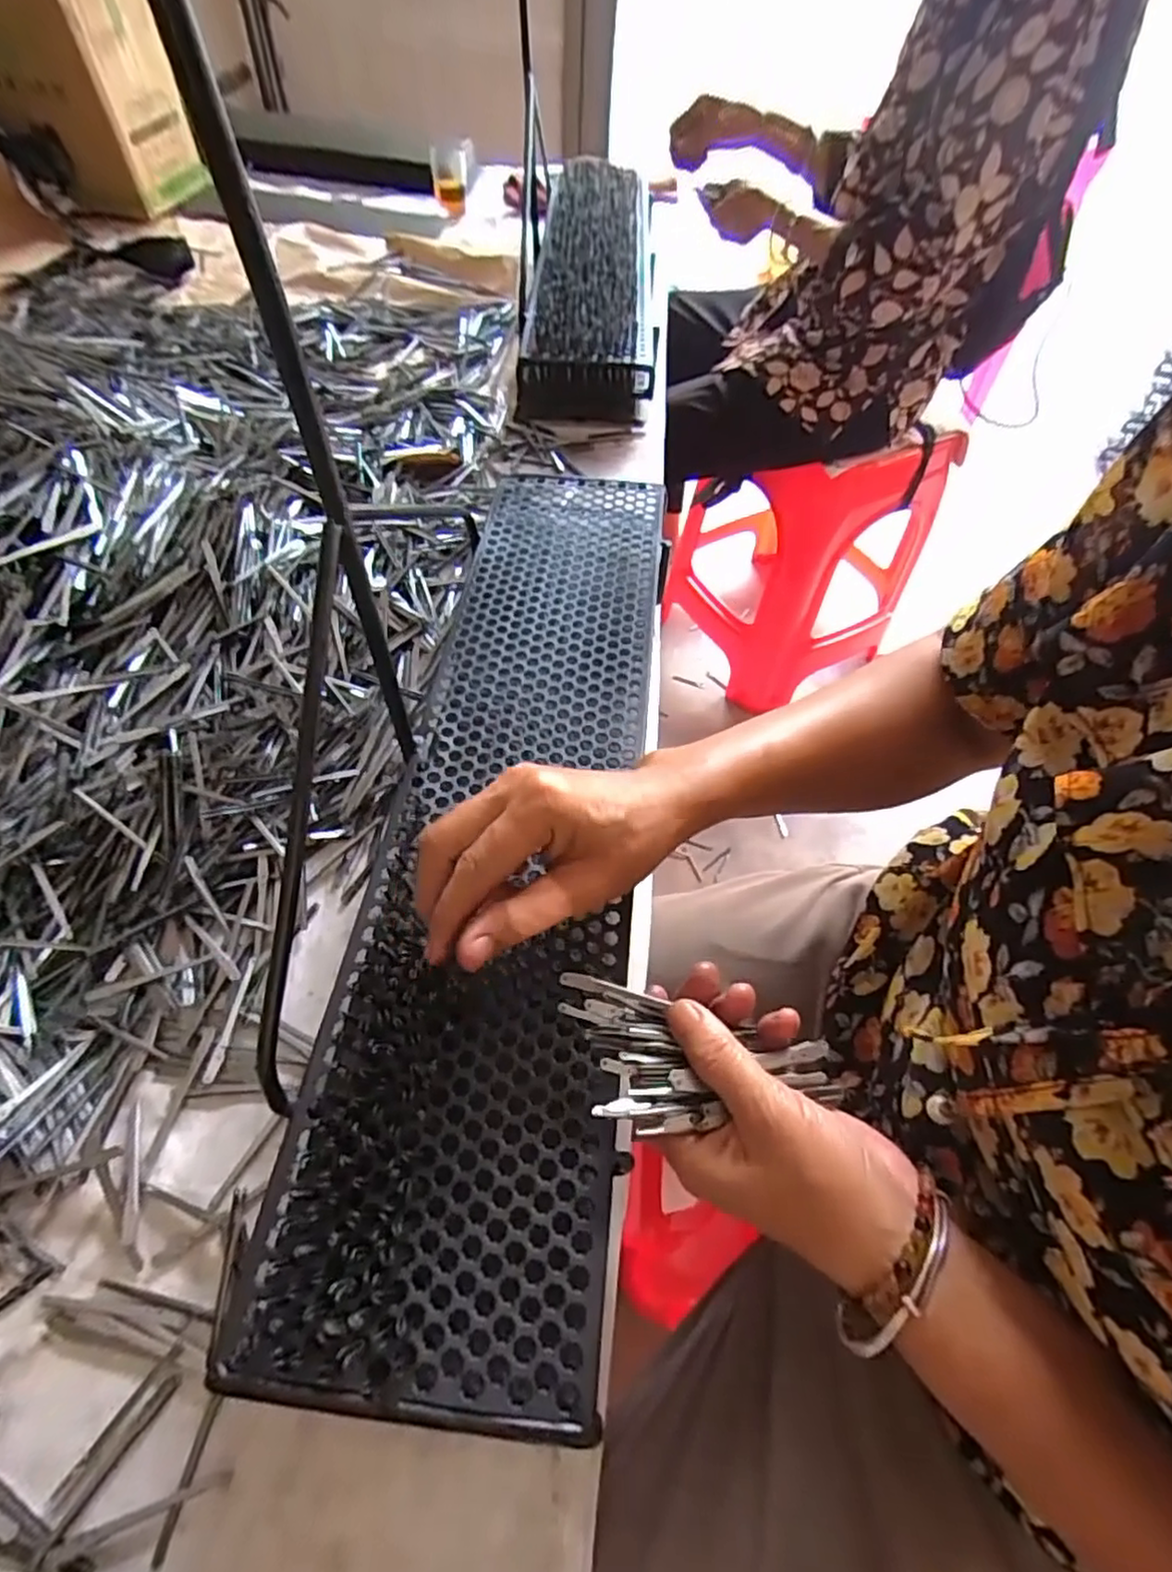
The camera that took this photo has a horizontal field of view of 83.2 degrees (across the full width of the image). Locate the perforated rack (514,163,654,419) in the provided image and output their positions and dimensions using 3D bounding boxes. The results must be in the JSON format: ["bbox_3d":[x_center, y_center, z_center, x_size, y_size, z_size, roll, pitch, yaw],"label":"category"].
[{"bbox_3d":[0.007,-0.660,0.849,0.146,0.077,0.585,3,57,-1],"label":"perforated rack"}]

